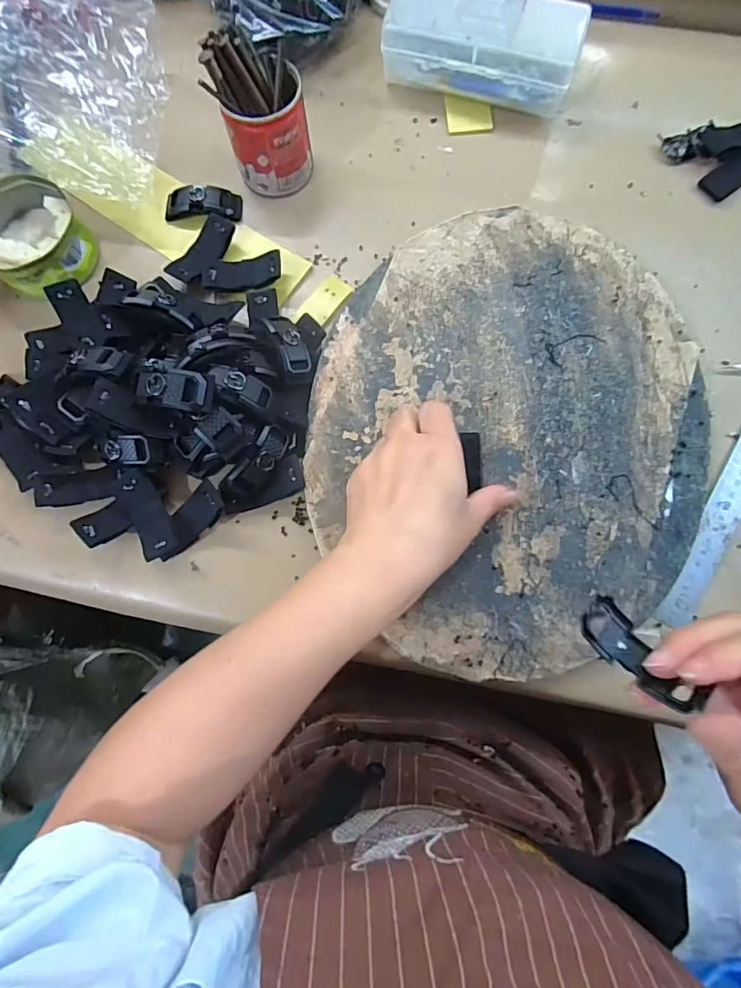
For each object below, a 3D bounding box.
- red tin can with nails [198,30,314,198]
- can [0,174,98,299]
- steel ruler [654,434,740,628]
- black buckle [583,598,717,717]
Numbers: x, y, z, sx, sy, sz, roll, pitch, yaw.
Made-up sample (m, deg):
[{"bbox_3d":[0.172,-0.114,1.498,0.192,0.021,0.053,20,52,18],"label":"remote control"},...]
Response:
[{"bbox_3d":[-0.086,-0.299,0.385,0.067,0.092,0.063,0,77,1],"label":"red tin can with nails"},{"bbox_3d":[-0.275,-0.209,0.386,0.090,0.037,0.078,44,81,9],"label":"can"},{"bbox_3d":[0.279,-0.024,0.355,0.025,0.005,0.273,30,78,13],"label":"steel ruler"},{"bbox_3d":[0.120,0.074,0.218,0.024,0.014,0.055,-37,70,-7],"label":"black buckle"}]

